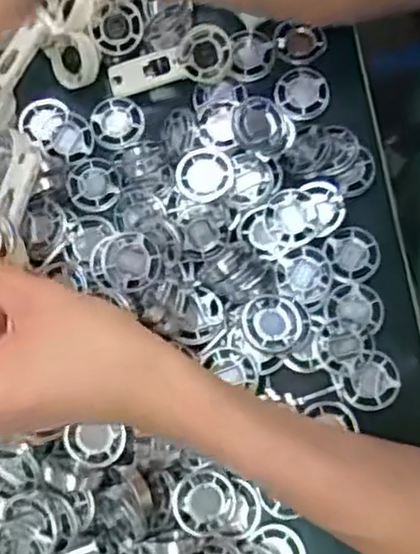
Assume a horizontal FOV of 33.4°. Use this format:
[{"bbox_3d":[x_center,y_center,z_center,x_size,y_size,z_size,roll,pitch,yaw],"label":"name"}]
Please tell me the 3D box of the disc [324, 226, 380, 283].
[{"bbox_3d":[0.100,-0.016,0.492,0.038,0.007,0.039,-1,78,4],"label":"disc"}]

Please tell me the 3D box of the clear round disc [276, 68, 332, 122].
[{"bbox_3d":[0.069,-0.138,0.528,0.040,0.007,0.042,-1,78,4],"label":"clear round disc"}]

